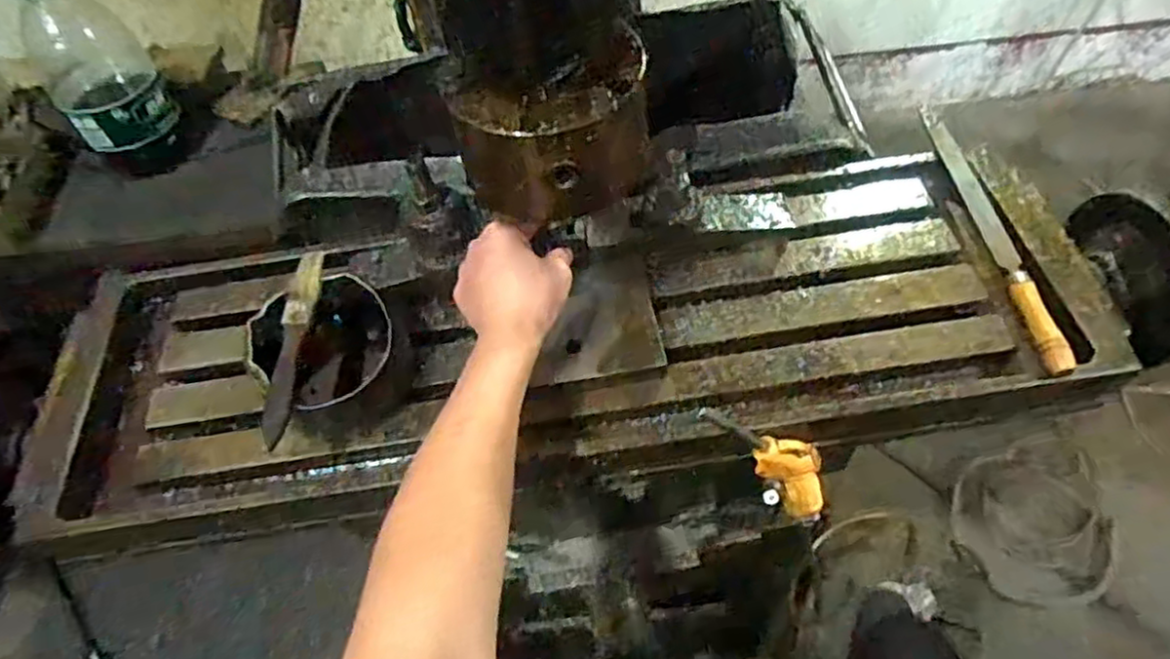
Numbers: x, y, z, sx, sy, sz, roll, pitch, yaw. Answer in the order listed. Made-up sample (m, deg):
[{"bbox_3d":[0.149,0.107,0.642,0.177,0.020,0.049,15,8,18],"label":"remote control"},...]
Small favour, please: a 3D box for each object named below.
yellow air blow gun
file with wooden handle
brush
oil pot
[{"bbox_3d":[0.144,0.095,0.504,0.044,0.196,0.024,-15,51,27],"label":"yellow air blow gun"},{"bbox_3d":[0.323,-0.085,0.558,0.022,0.021,0.277,-3,56,2],"label":"file with wooden handle"},{"bbox_3d":[-0.208,0.008,0.498,0.020,0.021,0.154,-1,56,4],"label":"brush"},{"bbox_3d":[-0.187,0.017,0.517,0.097,0.064,0.102,-2,56,3],"label":"oil pot"}]

